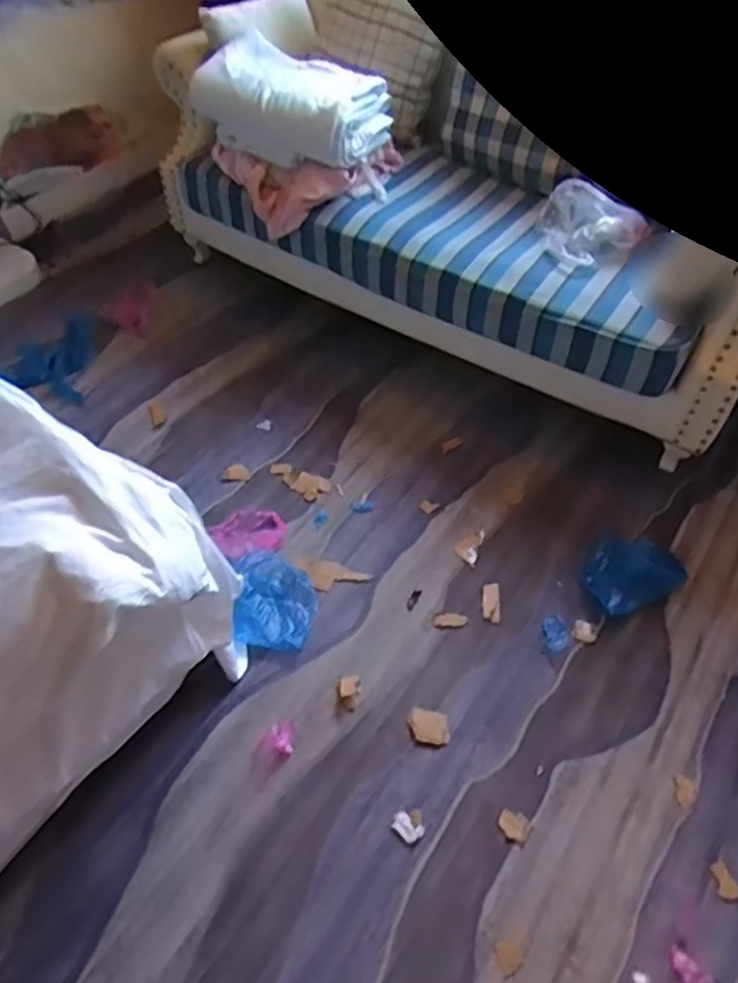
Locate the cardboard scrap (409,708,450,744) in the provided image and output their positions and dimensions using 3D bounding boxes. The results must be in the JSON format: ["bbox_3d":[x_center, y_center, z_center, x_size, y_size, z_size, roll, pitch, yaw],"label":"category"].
[{"bbox_3d":[0.119,0.463,1.293,0.079,0.029,0.060,4,52,5],"label":"cardboard scrap"}]

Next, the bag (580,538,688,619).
[{"bbox_3d":[0.579,0.169,1.467,0.186,0.092,0.174,-16,53,-11],"label":"bag"}]

